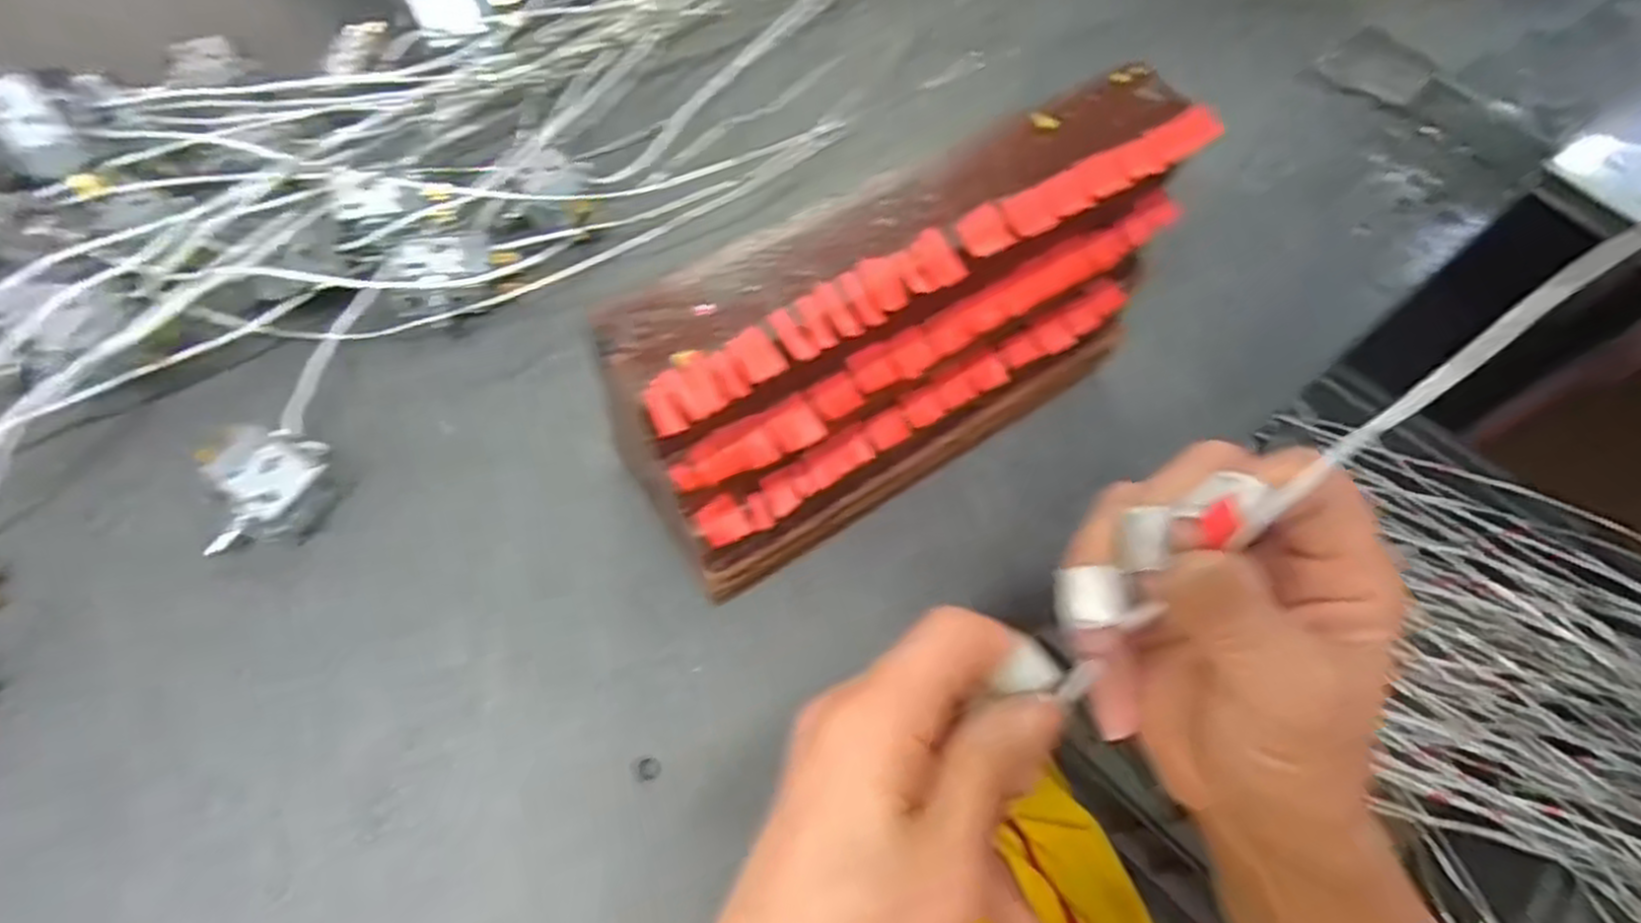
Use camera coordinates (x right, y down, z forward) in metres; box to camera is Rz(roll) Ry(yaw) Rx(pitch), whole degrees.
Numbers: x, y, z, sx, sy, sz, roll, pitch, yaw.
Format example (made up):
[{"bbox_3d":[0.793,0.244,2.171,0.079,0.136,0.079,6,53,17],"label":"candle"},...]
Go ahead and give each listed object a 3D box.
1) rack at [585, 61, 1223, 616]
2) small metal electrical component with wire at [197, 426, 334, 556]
[{"bbox_3d":[0.042,-0.048,0.311,0.242,0.163,0.062,-30,69,-17],"label":"rack"},{"bbox_3d":[-0.247,0.012,0.338,0.046,0.023,0.052,-3,64,-5],"label":"small metal electrical component with wire"}]

